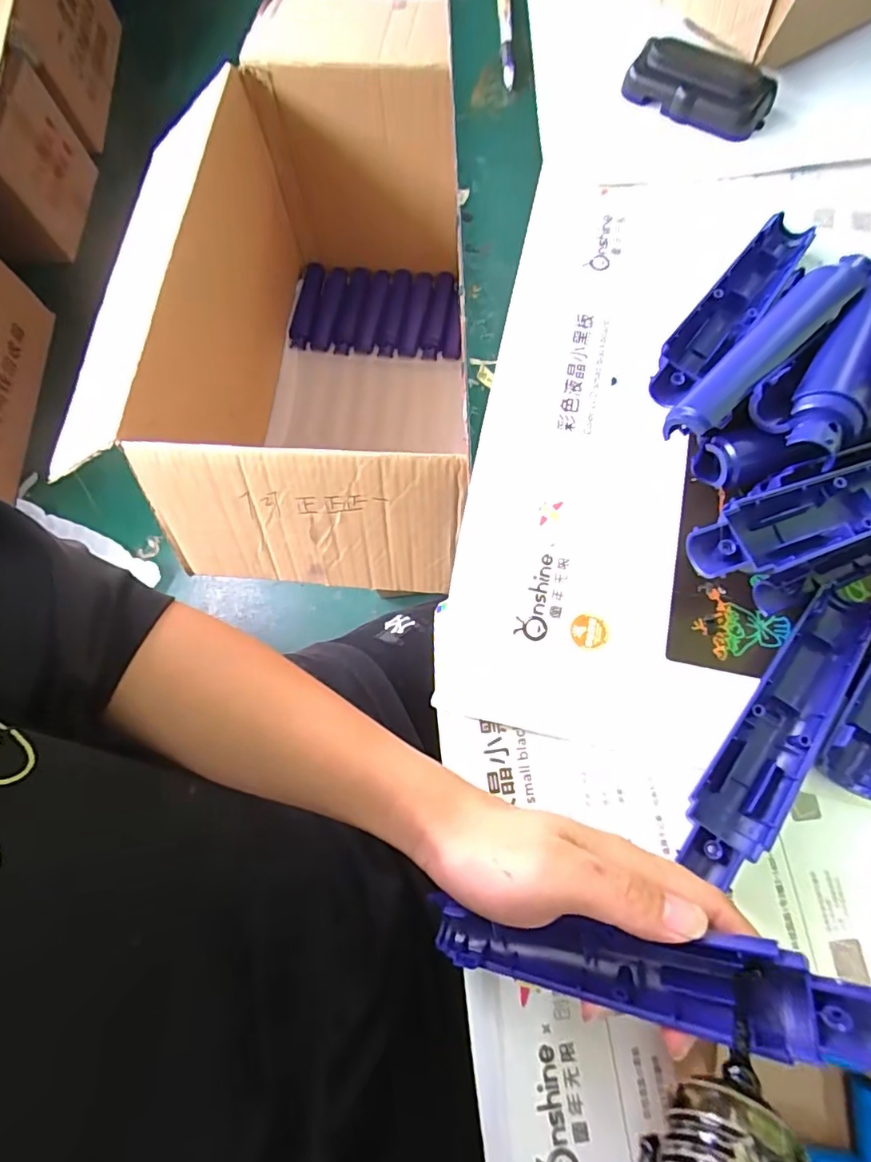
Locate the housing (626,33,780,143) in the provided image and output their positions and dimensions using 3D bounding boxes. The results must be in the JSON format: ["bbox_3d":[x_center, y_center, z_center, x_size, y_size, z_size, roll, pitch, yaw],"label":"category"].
[{"bbox_3d":[0.201,-0.375,0.416,0.103,0.024,0.050,36,77,12],"label":"housing"}]

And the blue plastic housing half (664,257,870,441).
[{"bbox_3d":[0.199,-0.142,0.317,0.173,0.015,0.029,-44,75,-9],"label":"blue plastic housing half"}]

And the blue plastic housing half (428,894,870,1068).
[{"bbox_3d":[0.073,0.154,0.217,0.170,0.022,0.036,-11,69,32],"label":"blue plastic housing half"}]

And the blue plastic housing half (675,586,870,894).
[{"bbox_3d":[0.177,0.076,0.284,0.038,0.018,0.167,36,77,12],"label":"blue plastic housing half"}]

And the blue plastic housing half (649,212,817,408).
[{"bbox_3d":[0.194,-0.176,0.358,0.037,0.022,0.172,38,78,13],"label":"blue plastic housing half"}]

